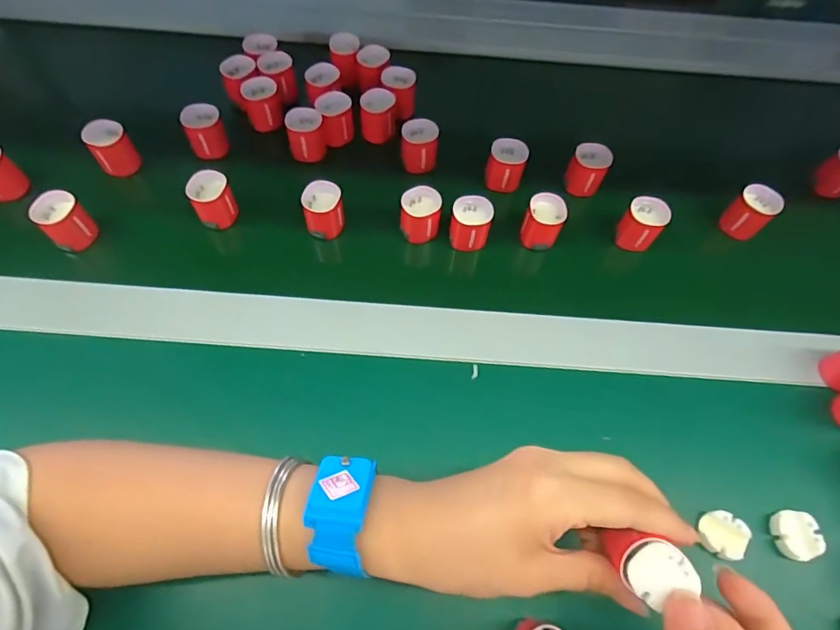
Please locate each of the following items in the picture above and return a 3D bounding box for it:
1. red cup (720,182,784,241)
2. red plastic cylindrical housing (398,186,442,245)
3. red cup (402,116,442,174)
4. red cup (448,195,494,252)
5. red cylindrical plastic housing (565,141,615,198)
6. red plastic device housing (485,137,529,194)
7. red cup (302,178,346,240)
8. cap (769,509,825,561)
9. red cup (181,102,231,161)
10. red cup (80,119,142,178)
[{"bbox_3d":[0.271,-0.084,0.408,0.031,0.036,0.028,41,69,16],"label":"red cup"},{"bbox_3d":[0.001,-0.079,0.391,0.030,0.032,0.030,11,65,2],"label":"red plastic cylindrical housing"},{"bbox_3d":[0.000,-0.145,0.427,0.030,0.030,0.034,9,64,1],"label":"red cup"},{"bbox_3d":[0.040,-0.072,0.391,0.030,0.030,0.034,11,65,2],"label":"red cup"},{"bbox_3d":[0.141,-0.122,0.419,0.030,0.031,0.030,1,65,-2],"label":"red cylindrical plastic housing"},{"bbox_3d":[0.072,-0.126,0.419,0.030,0.031,0.030,14,65,4],"label":"red plastic device housing"},{"bbox_3d":[-0.075,-0.082,0.390,0.030,0.035,0.029,1,65,-2],"label":"red cup"},{"bbox_3d":[0.227,0.132,0.300,0.025,0.008,0.027,1,65,-2],"label":"cap"},{"bbox_3d":[-0.181,-0.155,0.423,0.030,0.037,0.026,-17,67,-11],"label":"red cup"},{"bbox_3d":[-0.254,-0.139,0.411,0.031,0.038,0.030,1,65,-2],"label":"red cup"}]

